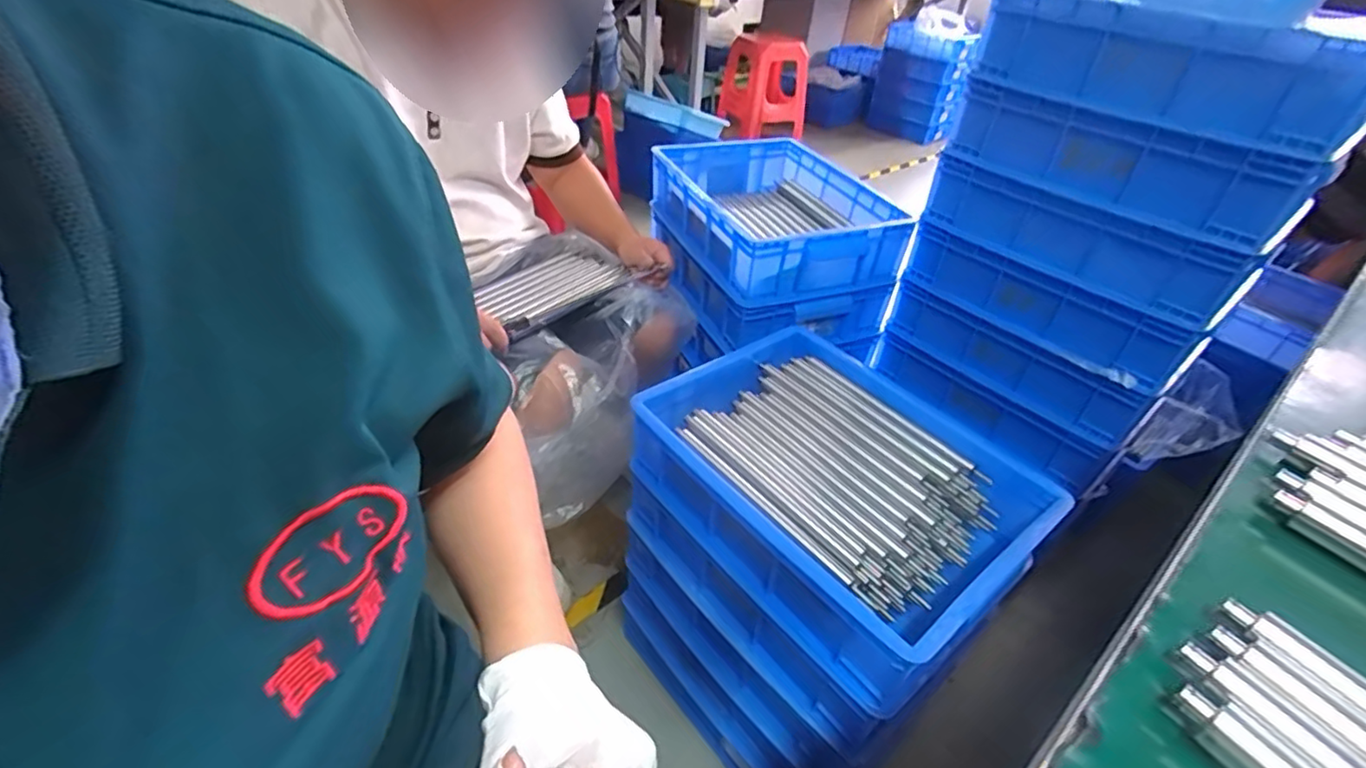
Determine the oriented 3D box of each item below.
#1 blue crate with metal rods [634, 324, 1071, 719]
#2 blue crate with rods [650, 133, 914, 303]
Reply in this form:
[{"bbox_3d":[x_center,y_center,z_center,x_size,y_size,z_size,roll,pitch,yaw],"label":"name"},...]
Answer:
[{"bbox_3d":[0.172,0.111,0.721,0.299,0.109,0.408,-24,47,-32],"label":"blue crate with metal rods"},{"bbox_3d":[0.145,-0.304,1.070,0.297,0.119,0.415,-14,42,-22],"label":"blue crate with rods"}]

